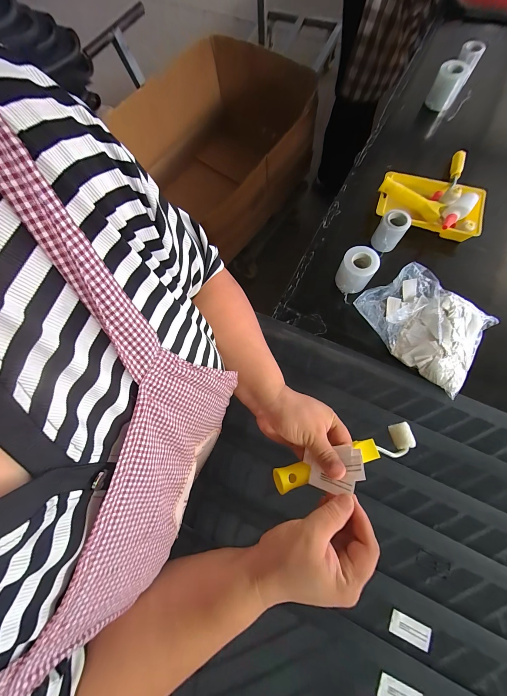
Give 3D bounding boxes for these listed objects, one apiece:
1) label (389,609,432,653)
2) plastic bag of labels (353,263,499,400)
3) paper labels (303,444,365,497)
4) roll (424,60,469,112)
[{"bbox_3d":[0.212,0.381,0.344,0.053,0.004,0.025,23,66,8],"label":"label"},{"bbox_3d":[0.321,-0.052,0.467,0.175,0.047,0.226,-38,74,-11],"label":"plastic bag of labels"},{"bbox_3d":[0.091,0.137,0.287,0.063,0.010,0.045,-12,60,23],"label":"paper labels"},{"bbox_3d":[0.465,-0.629,0.619,0.062,0.075,0.061,-1,74,3],"label":"roll"}]

